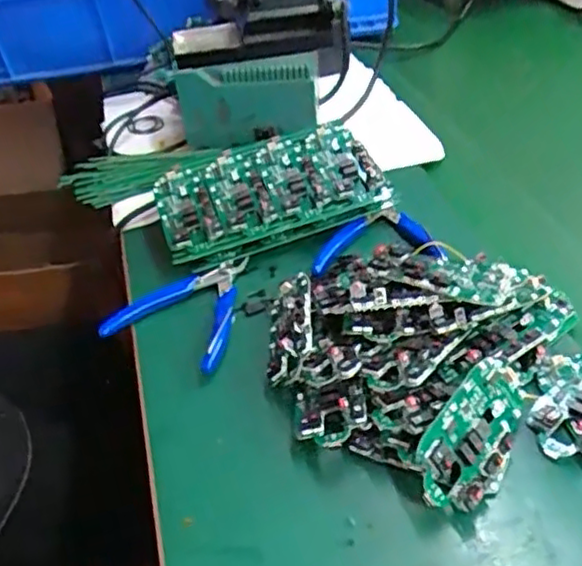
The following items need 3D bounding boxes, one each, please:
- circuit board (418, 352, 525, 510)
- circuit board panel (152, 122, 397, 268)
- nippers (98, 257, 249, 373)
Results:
[{"bbox_3d":[0.109,0.088,0.377,0.054,0.013,0.098,50,57,-6],"label":"circuit board"},{"bbox_3d":[-0.021,-0.084,0.586,0.192,0.028,0.111,-18,56,-8],"label":"circuit board panel"},{"bbox_3d":[-0.078,0.016,0.521,0.101,0.022,0.115,14,43,22],"label":"nippers"}]

